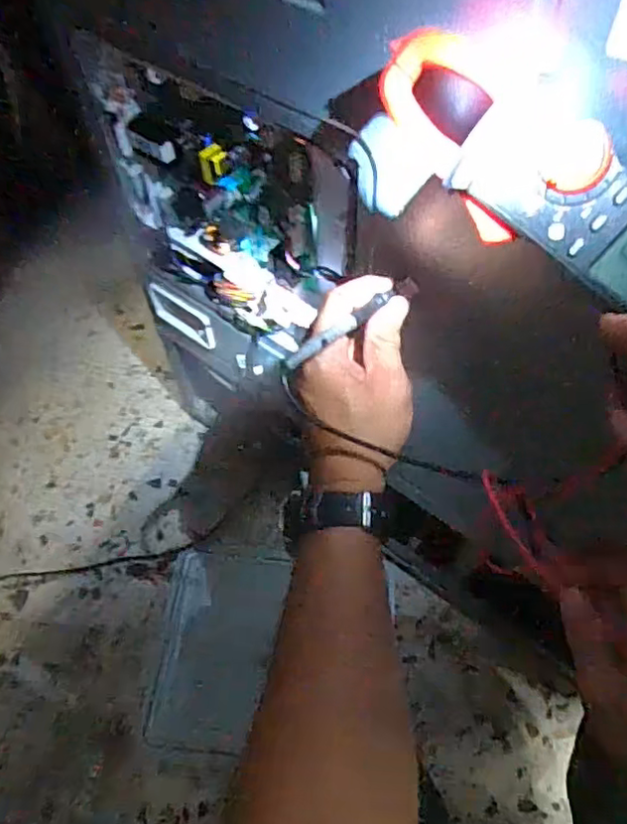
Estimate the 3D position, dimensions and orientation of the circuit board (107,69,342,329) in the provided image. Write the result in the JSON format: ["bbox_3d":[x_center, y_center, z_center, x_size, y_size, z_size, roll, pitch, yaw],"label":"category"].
[{"bbox_3d":[-0.093,-0.180,0.555,0.229,0.209,0.041,31,62,20],"label":"circuit board"}]

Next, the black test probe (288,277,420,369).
[{"bbox_3d":[0.029,-0.060,0.391,0.011,0.009,0.122,37,50,23],"label":"black test probe"}]

